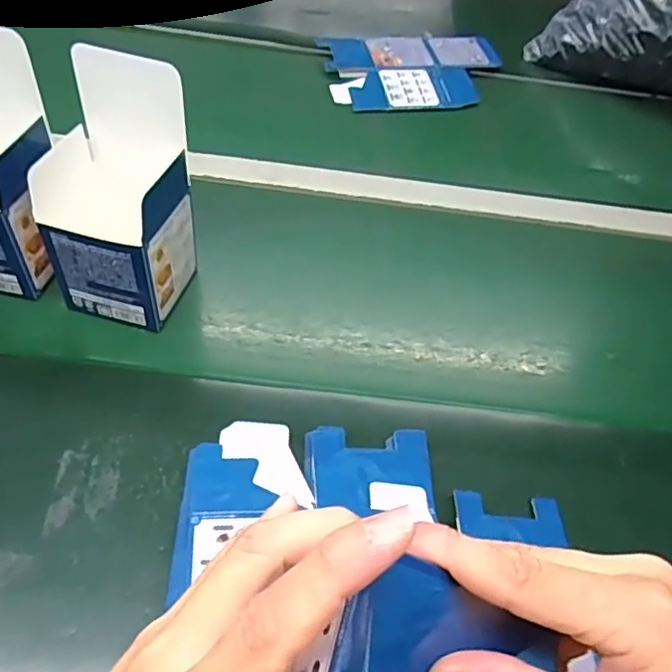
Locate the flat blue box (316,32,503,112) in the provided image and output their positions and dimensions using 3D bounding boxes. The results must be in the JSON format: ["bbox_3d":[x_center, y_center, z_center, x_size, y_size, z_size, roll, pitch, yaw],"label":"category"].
[{"bbox_3d":[0.102,-0.347,0.773,0.225,0.011,0.155,-6,58,-7],"label":"flat blue box"}]

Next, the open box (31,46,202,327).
[{"bbox_3d":[-0.164,-0.102,0.446,0.087,0.179,0.090,13,50,6],"label":"open box"}]

